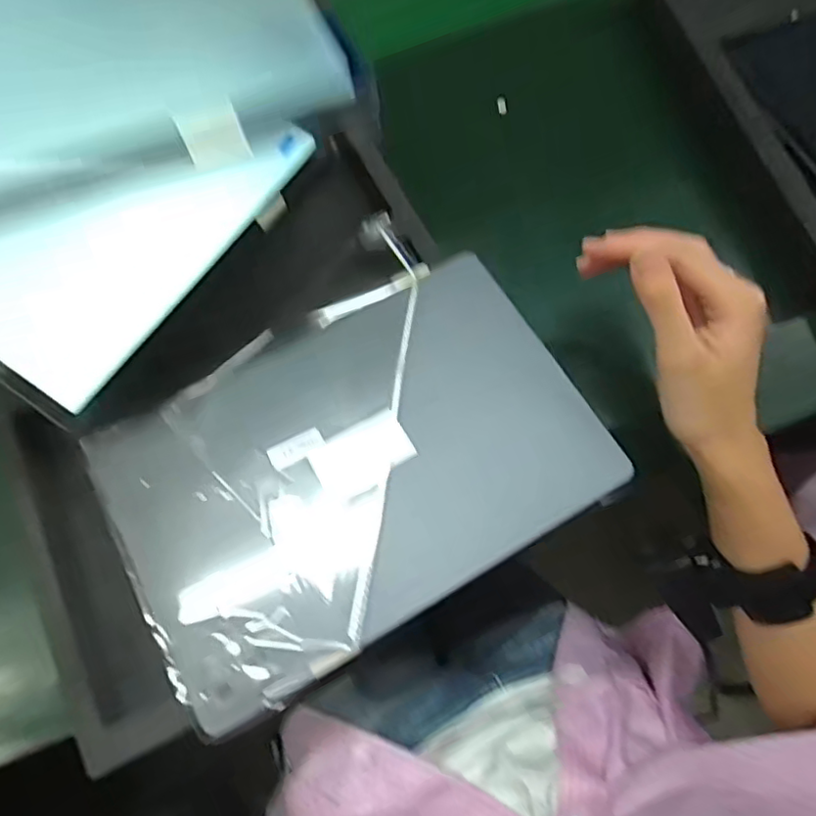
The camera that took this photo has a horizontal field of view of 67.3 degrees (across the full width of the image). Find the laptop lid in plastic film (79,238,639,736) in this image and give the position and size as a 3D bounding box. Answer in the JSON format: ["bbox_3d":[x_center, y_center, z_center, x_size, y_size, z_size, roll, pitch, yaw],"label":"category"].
[{"bbox_3d":[-0.030,0.027,0.333,0.251,0.011,0.173,-30,70,-10],"label":"laptop lid in plastic film"}]

